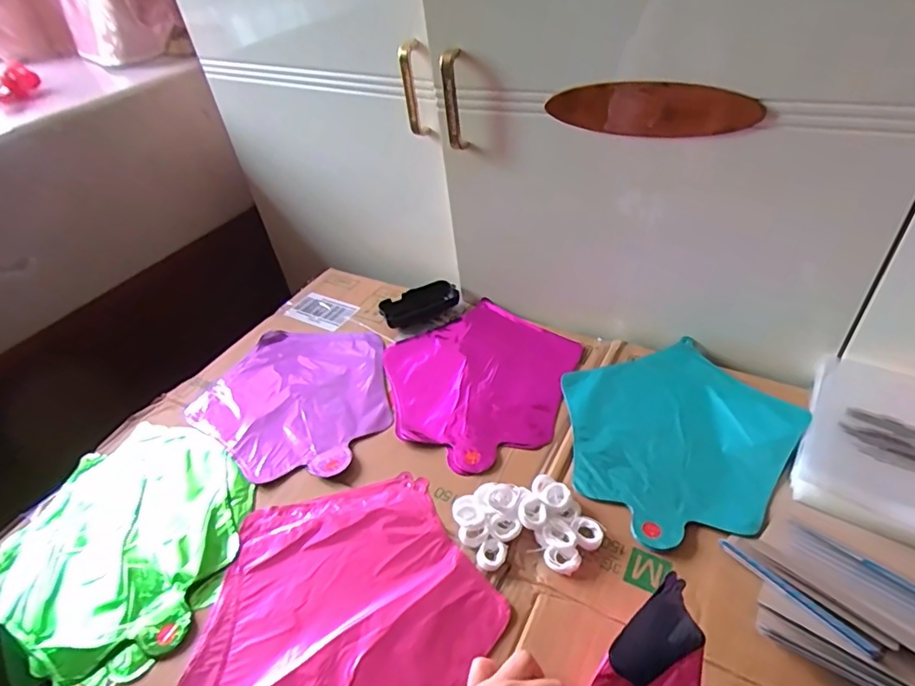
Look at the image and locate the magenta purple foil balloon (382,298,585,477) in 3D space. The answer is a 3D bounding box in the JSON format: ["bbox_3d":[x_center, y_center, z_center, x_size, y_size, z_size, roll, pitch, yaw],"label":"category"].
[{"bbox_3d":[0.032,0.040,0.640,0.233,0.014,0.232,-23,44,-18],"label":"magenta purple foil balloon"}]

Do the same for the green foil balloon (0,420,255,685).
[{"bbox_3d":[-0.323,0.187,0.512,0.256,0.031,0.225,28,52,32],"label":"green foil balloon"}]

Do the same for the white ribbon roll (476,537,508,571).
[{"bbox_3d":[0.030,0.183,0.461,0.023,0.007,0.026,15,46,22],"label":"white ribbon roll"}]

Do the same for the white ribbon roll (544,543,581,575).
[{"bbox_3d":[0.089,0.184,0.452,0.029,0.015,0.021,13,45,21],"label":"white ribbon roll"}]

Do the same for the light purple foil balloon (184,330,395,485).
[{"bbox_3d":[-0.184,0.055,0.635,0.236,0.006,0.221,-4,42,3],"label":"light purple foil balloon"}]

